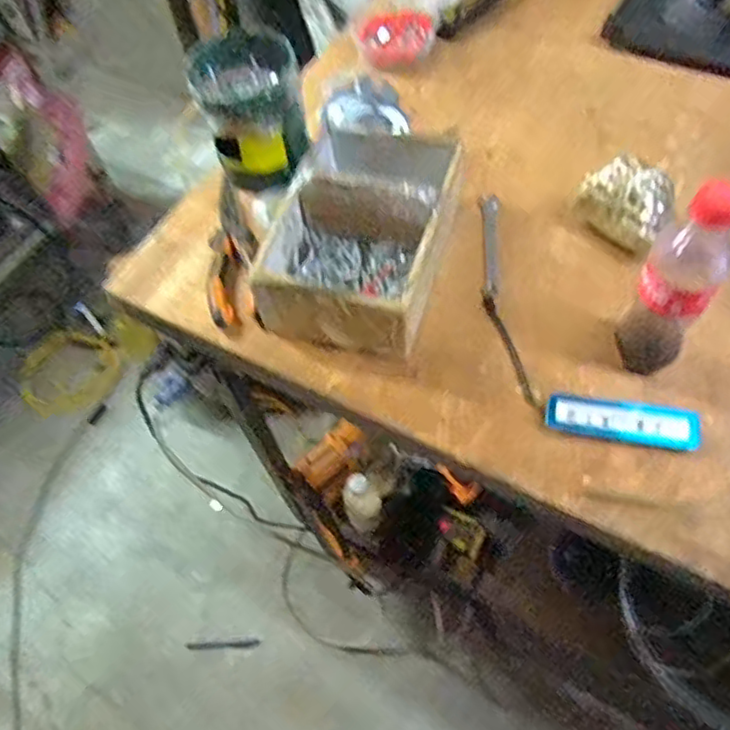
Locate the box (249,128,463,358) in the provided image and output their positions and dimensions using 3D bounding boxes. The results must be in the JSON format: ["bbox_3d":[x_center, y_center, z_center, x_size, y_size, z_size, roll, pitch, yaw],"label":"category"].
[{"bbox_3d":[-0.002,-0.132,0.619,0.146,0.085,0.215,11,61,11],"label":"box"}]

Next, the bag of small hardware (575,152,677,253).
[{"bbox_3d":[0.252,-0.153,0.627,0.057,0.072,0.095,-41,64,-18],"label":"bag of small hardware"}]

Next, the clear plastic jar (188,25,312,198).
[{"bbox_3d":[-0.118,-0.266,0.696,0.107,0.108,0.113,-2,59,4],"label":"clear plastic jar"}]

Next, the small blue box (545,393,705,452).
[{"bbox_3d":[0.214,0.046,0.542,0.119,0.018,0.037,13,60,8],"label":"small blue box"}]

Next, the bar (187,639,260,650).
[{"bbox_3d":[-0.265,0.521,1.207,0.137,0.010,0.014,-4,59,2],"label":"bar"}]

